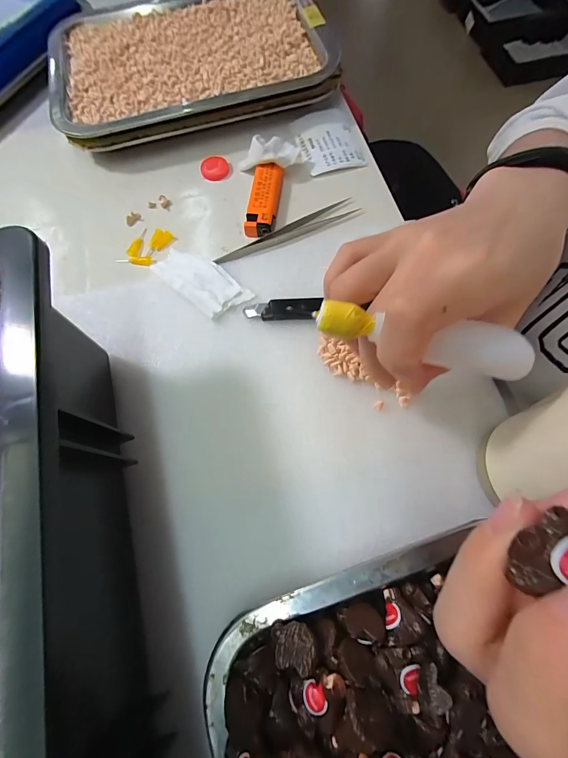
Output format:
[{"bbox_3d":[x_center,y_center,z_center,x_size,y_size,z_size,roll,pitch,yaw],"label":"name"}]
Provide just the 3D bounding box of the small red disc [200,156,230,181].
[{"bbox_3d":[-0.063,-0.193,0.292,0.025,0.007,0.020,-16,72,-4],"label":"small red disc"}]

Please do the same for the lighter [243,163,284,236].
[{"bbox_3d":[-0.016,-0.152,0.272,0.025,0.012,0.067,5,71,4],"label":"lighter"}]

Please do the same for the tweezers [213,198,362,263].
[{"bbox_3d":[0.002,-0.123,0.264,0.126,0.008,0.015,-26,72,-6],"label":"tweezers"}]

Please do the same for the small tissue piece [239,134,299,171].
[{"bbox_3d":[-0.014,-0.196,0.280,0.050,0.023,0.024,5,71,4],"label":"small tissue piece"}]

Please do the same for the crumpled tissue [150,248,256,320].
[{"bbox_3d":[-0.066,-0.077,0.247,0.081,0.005,0.036,39,77,14],"label":"crumpled tissue"}]

